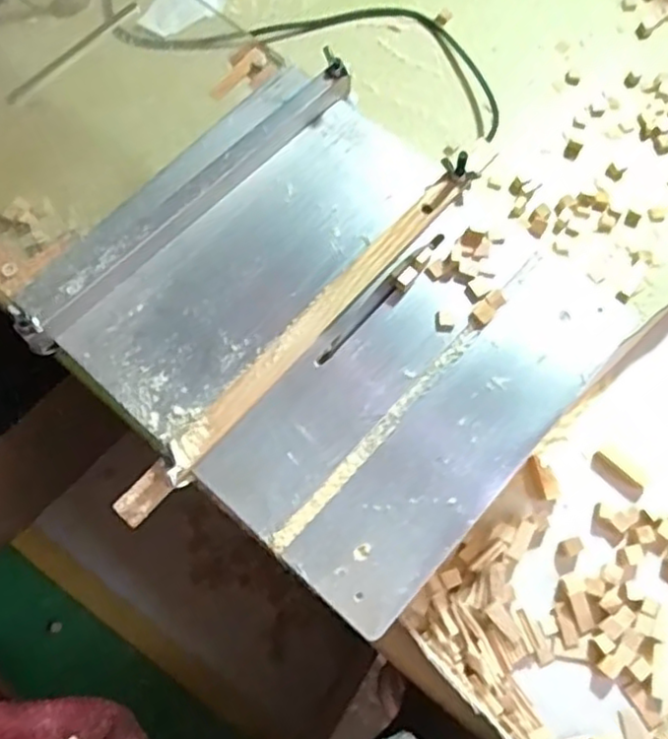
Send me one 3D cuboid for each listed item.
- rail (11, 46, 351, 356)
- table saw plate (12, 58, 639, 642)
[{"bbox_3d":[-0.078,-0.098,0.387,0.014,0.024,0.239,42,76,14],"label":"rail"},{"bbox_3d":[-0.007,-0.029,0.367,0.252,0.023,0.232,40,76,13],"label":"table saw plate"}]

